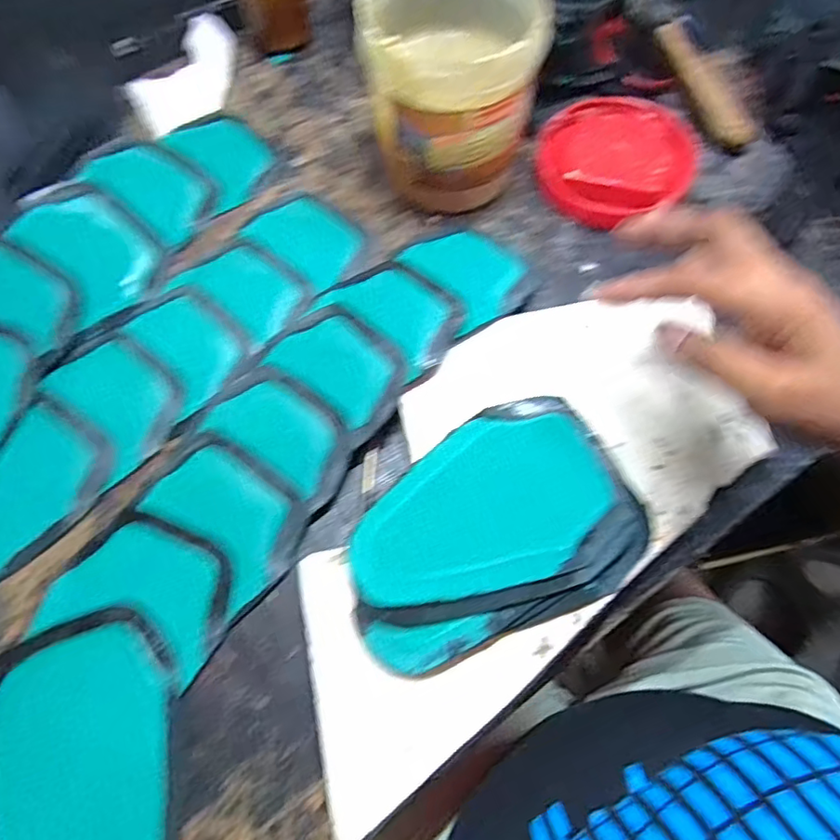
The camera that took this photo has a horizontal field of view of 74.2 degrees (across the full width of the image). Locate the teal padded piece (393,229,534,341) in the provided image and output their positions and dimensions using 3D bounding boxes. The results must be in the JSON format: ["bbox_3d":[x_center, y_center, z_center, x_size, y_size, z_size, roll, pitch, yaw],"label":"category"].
[{"bbox_3d":[0.035,-0.110,0.409,0.073,0.026,0.101,-27,68,-10],"label":"teal padded piece"}]

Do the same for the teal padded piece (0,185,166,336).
[{"bbox_3d":[-0.244,-0.131,0.418,0.081,0.008,0.098,-43,96,-26],"label":"teal padded piece"}]

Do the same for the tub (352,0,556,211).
[{"bbox_3d":[0.025,-0.239,0.404,0.116,0.139,0.107,-1,66,2],"label":"tub"}]

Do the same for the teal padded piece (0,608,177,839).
[{"bbox_3d":[-0.182,0.185,0.292,0.103,0.014,0.151,-17,67,-5],"label":"teal padded piece"}]

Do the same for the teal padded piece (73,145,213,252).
[{"bbox_3d":[-0.211,-0.184,0.446,0.089,0.007,0.068,41,67,-5],"label":"teal padded piece"}]

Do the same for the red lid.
[{"bbox_3d":[0.158,-0.211,0.447,0.125,0.031,0.110,-25,68,-9],"label":"red lid"}]

